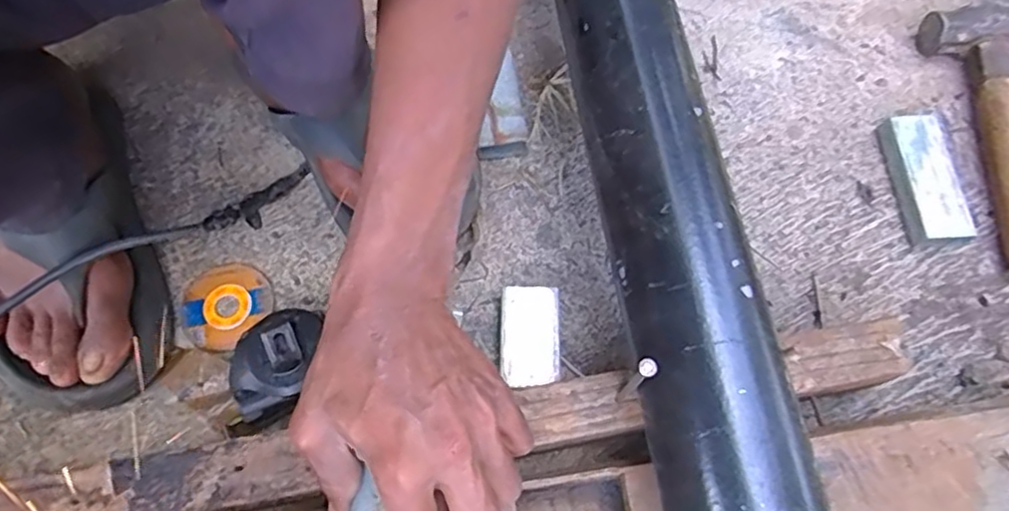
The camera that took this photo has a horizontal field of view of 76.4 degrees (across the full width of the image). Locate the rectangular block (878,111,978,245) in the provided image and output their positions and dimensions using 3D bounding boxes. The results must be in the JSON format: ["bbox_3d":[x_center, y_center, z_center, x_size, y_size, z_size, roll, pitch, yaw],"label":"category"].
[{"bbox_3d":[0.305,-0.056,0.465,0.039,0.024,0.100,-2,68,-2],"label":"rectangular block"}]

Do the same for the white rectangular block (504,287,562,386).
[{"bbox_3d":[0.017,0.053,0.418,0.035,0.020,0.063,-1,68,-1],"label":"white rectangular block"}]

